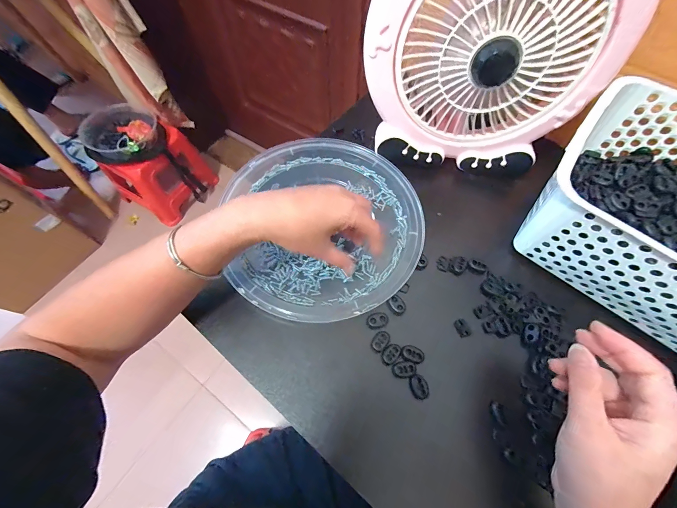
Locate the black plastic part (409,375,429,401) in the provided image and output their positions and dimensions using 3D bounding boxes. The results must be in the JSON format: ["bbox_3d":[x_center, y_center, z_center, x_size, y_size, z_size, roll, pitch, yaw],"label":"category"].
[{"bbox_3d":[0.077,0.126,0.280,0.017,0.004,0.022,-15,64,-8],"label":"black plastic part"}]

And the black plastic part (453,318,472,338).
[{"bbox_3d":[0.130,0.078,0.310,0.012,0.009,0.019,-30,67,-15],"label":"black plastic part"}]

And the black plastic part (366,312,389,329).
[{"bbox_3d":[0.041,0.070,0.309,0.023,0.009,0.015,-14,64,-7],"label":"black plastic part"}]

